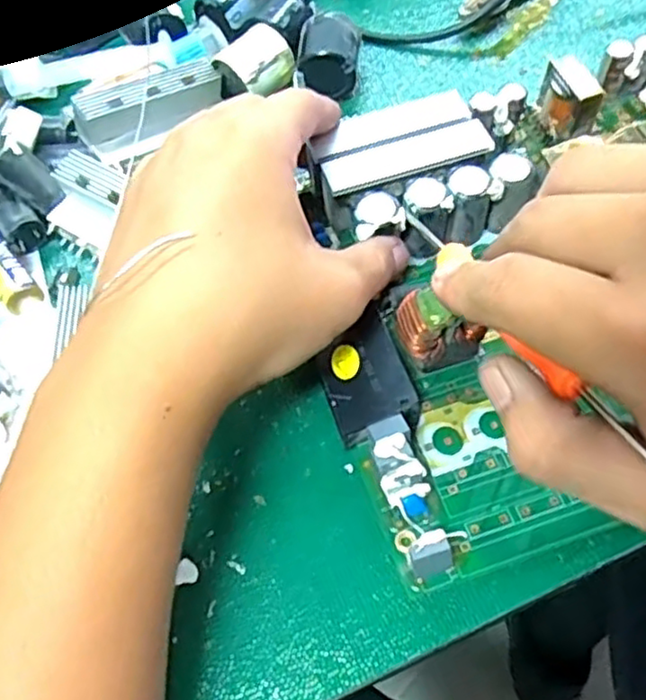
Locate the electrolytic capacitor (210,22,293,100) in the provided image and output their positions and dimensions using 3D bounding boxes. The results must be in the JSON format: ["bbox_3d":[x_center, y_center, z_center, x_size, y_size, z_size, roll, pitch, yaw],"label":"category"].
[{"bbox_3d":[-0.033,-0.140,0.330,0.024,0.021,0.036,40,70,22],"label":"electrolytic capacitor"}]

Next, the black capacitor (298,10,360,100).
[{"bbox_3d":[0.004,-0.144,0.339,0.028,0.030,0.033,7,62,7],"label":"black capacitor"}]

